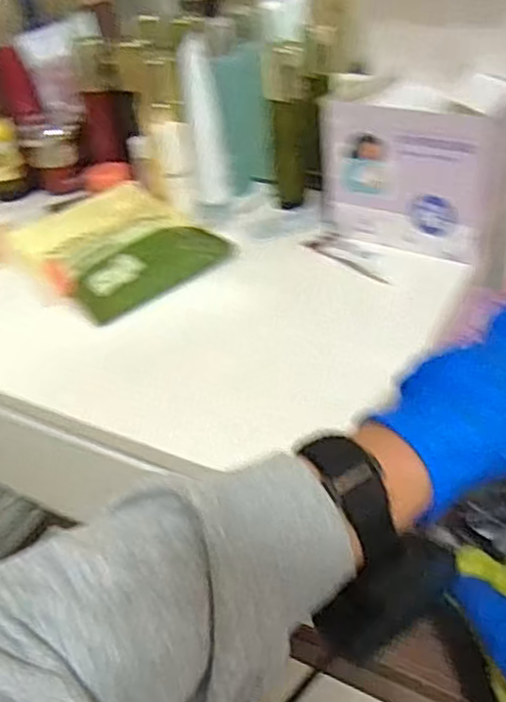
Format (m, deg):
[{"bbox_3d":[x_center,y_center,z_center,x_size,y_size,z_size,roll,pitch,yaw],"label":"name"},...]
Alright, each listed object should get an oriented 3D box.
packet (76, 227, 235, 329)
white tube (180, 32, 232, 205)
[{"bbox_3d":[-0.094,-0.077,0.621,0.147,0.020,0.076,-30,43,-27],"label":"packet"},{"bbox_3d":[-0.045,-0.214,0.656,0.031,0.164,0.038,-6,37,2],"label":"white tube"}]

